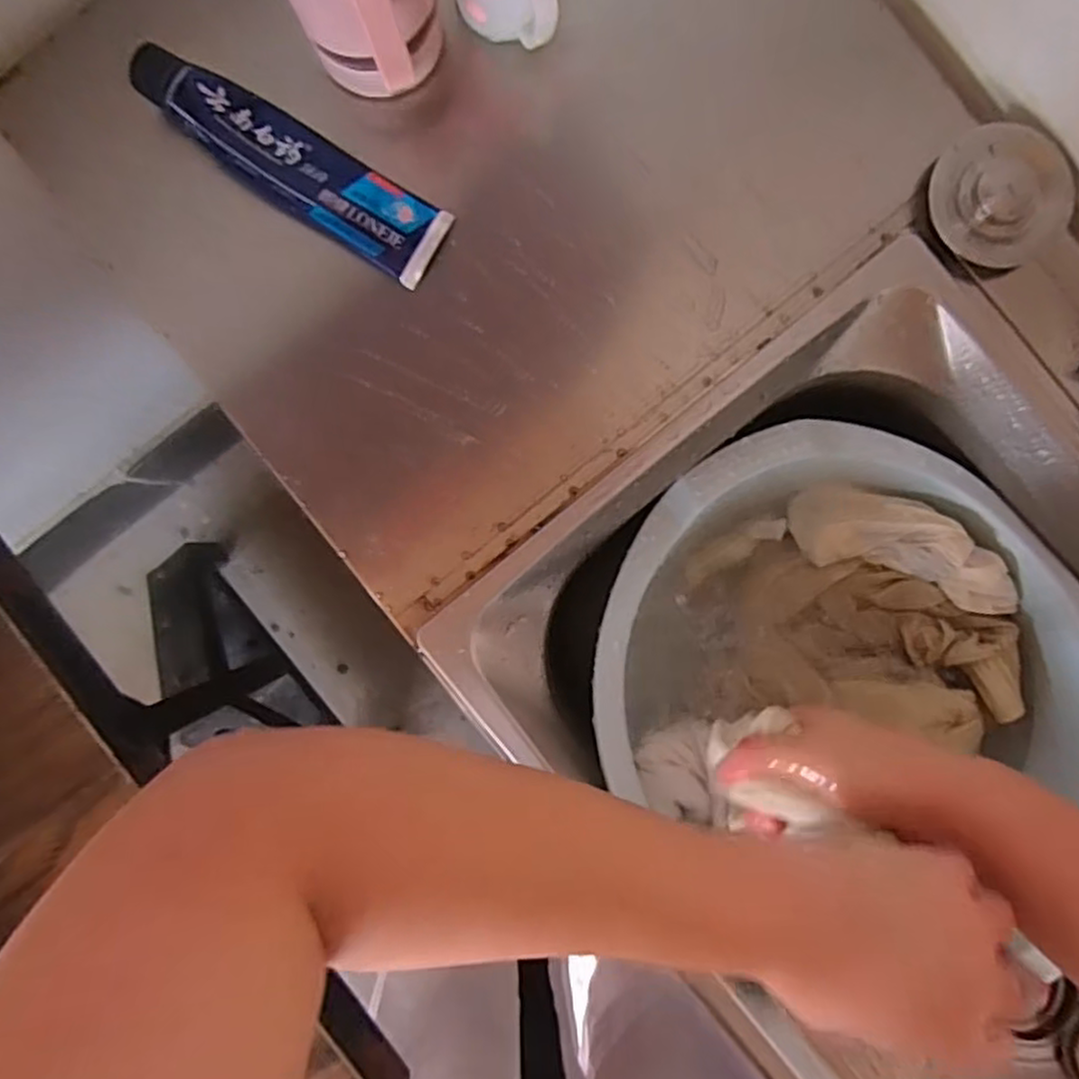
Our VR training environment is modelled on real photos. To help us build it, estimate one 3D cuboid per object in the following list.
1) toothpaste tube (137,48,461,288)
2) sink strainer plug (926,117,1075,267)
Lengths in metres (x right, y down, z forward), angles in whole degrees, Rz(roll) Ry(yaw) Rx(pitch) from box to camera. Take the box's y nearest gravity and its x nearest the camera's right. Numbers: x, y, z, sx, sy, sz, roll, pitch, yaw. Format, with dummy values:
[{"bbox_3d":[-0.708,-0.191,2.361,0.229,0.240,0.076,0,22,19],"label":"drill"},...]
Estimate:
[{"bbox_3d":[-0.150,-0.226,0.435,0.195,0.027,0.048,30,90,0],"label":"toothpaste tube"},{"bbox_3d":[0.282,-0.209,0.440,0.078,0.012,0.084,0,90,0],"label":"sink strainer plug"}]

